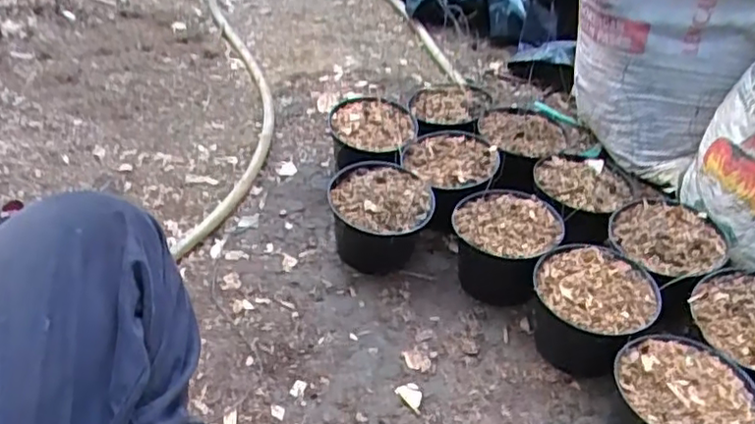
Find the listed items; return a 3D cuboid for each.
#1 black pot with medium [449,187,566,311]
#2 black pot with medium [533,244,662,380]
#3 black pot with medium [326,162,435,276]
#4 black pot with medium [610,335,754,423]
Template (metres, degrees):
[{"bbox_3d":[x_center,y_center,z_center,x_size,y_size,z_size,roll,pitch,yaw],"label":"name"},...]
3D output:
[{"bbox_3d":[0.177,0.057,0.929,0.141,0.118,0.141,3,38,-2],"label":"black pot with medium"},{"bbox_3d":[0.270,0.135,0.835,0.145,0.121,0.148,3,38,-2],"label":"black pot with medium"},{"bbox_3d":[0.004,0.016,0.967,0.142,0.119,0.143,3,38,-2],"label":"black pot with medium"},{"bbox_3d":[0.332,0.230,0.729,0.136,0.116,0.139,3,38,-2],"label":"black pot with medium"}]

